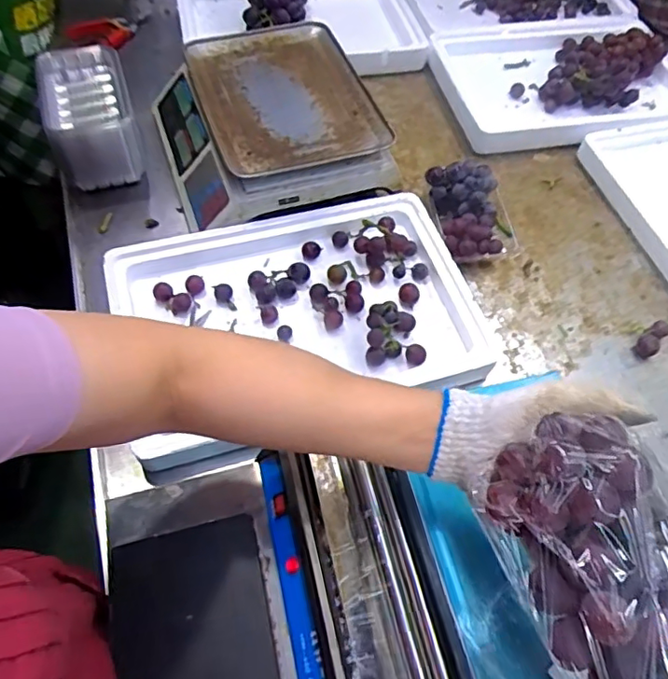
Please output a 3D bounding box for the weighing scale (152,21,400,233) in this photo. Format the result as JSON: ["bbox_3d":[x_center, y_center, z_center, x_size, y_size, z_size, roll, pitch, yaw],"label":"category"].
[{"bbox_3d":[-0.105,-0.334,0.882,0.303,0.108,0.364,-16,60,-13],"label":"weighing scale"}]

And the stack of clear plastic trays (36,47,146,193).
[{"bbox_3d":[-0.371,-0.340,0.881,0.117,0.120,0.210,-17,60,-13],"label":"stack of clear plastic trays"}]

